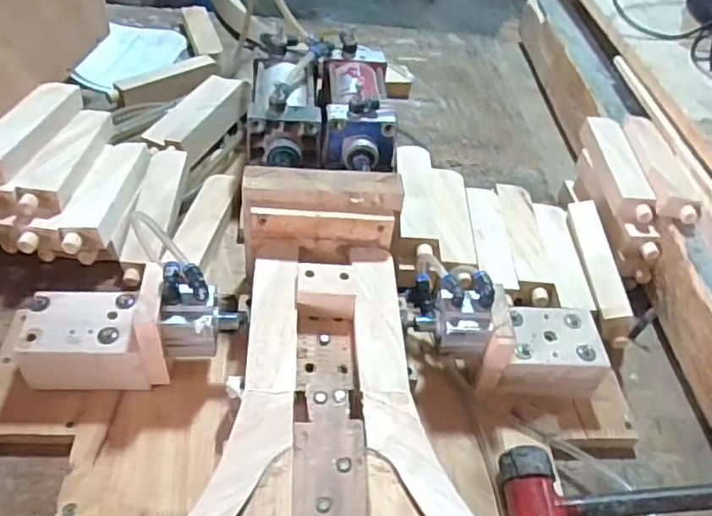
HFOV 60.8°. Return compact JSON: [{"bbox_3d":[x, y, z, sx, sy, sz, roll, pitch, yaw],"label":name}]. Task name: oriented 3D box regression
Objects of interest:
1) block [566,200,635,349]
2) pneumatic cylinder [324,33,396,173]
[{"bbox_3d":[0.293,0.011,0.728,0.037,0.033,0.200,-20,43,21],"label":"block"},{"bbox_3d":[0.005,-0.213,0.837,0.087,0.086,0.221,3,47,-6],"label":"pneumatic cylinder"}]

